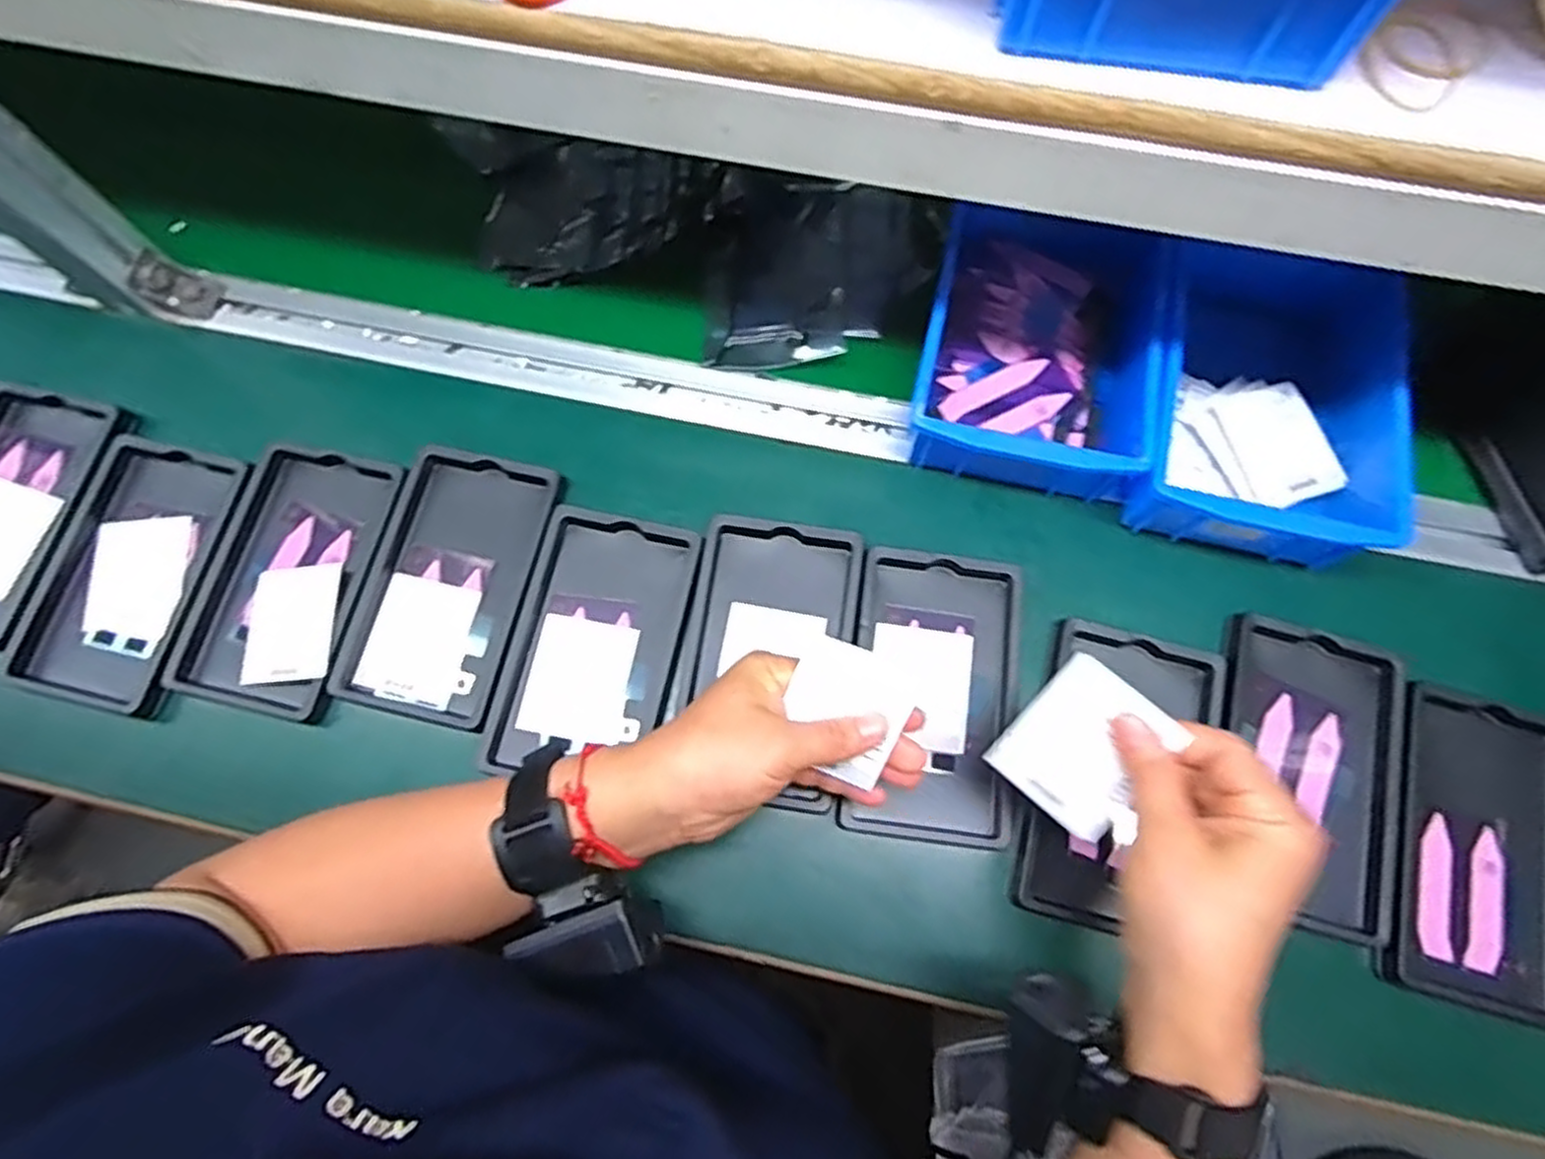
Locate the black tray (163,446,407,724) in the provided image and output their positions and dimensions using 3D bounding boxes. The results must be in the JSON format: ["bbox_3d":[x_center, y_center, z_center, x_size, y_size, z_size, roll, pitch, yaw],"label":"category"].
[{"bbox_3d":[-0.290,-0.002,0.468,0.099,0.014,0.156,11,73,3],"label":"black tray"}]

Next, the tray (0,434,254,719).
[{"bbox_3d":[-0.384,-0.005,0.471,0.096,0.015,0.157,12,73,4],"label":"tray"}]

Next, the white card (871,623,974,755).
[{"bbox_3d":[0.086,0.062,0.453,0.058,0.004,0.068,9,75,0],"label":"white card"}]

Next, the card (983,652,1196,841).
[{"bbox_3d":[0.143,0.077,0.360,0.060,0.009,0.068,40,101,14],"label":"card"}]

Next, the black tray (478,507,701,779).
[{"bbox_3d":[-0.101,0.038,0.452,0.094,0.015,0.152,12,73,3],"label":"black tray"}]

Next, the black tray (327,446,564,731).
[{"bbox_3d":[-0.191,0.003,0.468,0.094,0.021,0.157,13,73,4],"label":"black tray"}]

